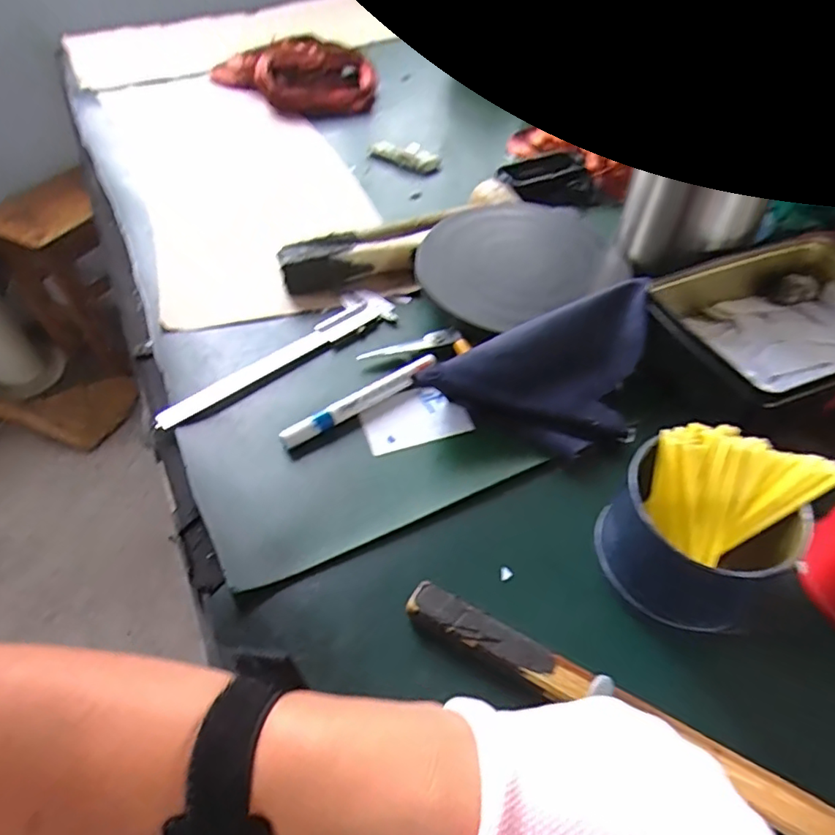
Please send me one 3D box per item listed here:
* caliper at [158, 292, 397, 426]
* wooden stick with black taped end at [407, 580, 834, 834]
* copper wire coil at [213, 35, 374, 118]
[{"bbox_3d":[-0.122,-0.060,0.504,0.229,0.011,0.053,-32,56,-25],"label":"caliper"},{"bbox_3d":[0.110,0.160,0.310,0.258,0.015,0.022,24,53,20],"label":"wooden stick with black taped end"},{"bbox_3d":[-0.199,-0.557,0.940,0.200,0.065,0.239,-28,55,-22],"label":"copper wire coil"}]

